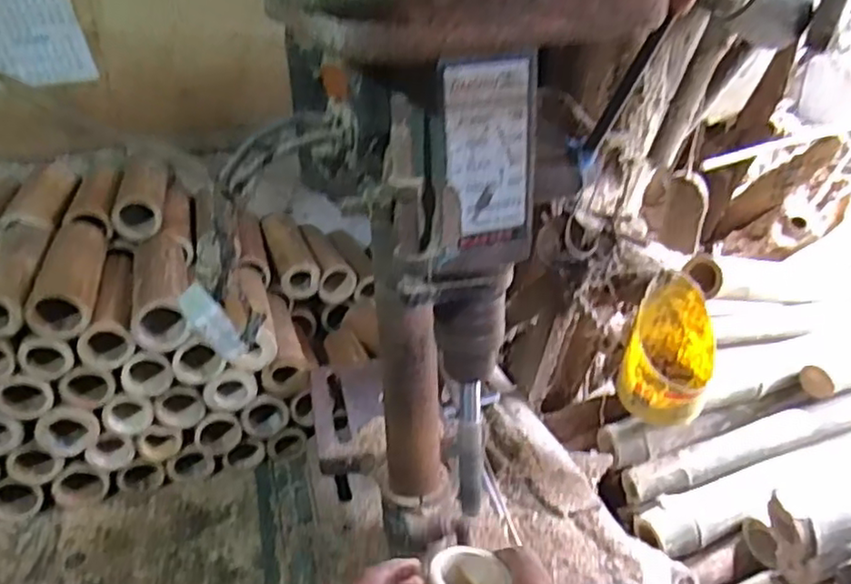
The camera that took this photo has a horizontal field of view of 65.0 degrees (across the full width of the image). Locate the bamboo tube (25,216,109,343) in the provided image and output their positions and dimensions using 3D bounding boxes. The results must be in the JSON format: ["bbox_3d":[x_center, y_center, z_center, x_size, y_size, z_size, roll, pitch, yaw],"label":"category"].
[{"bbox_3d":[-0.377,-0.023,0.722,0.056,0.046,0.187,-8,32,-12],"label":"bamboo tube"}]

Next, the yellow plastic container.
[{"bbox_3d":[0.262,0.062,0.719,0.086,0.137,0.098,21,37,32],"label":"yellow plastic container"}]

